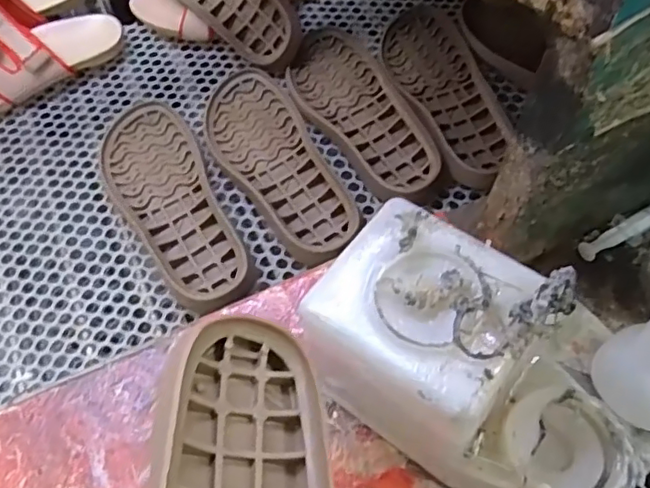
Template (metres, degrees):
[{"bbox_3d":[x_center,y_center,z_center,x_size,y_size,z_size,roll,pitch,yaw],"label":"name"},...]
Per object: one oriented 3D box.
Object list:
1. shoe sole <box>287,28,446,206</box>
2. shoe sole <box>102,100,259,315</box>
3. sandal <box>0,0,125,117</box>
[{"bbox_3d":[0.032,-0.140,0.603,0.097,0.022,0.250,-20,61,-9],"label":"shoe sole"},{"bbox_3d":[-0.149,-0.042,0.562,0.091,0.019,0.260,-24,62,-11],"label":"shoe sole"},{"bbox_3d":[-0.343,-0.204,0.631,0.241,0.077,0.102,-28,62,-13],"label":"sandal"}]

